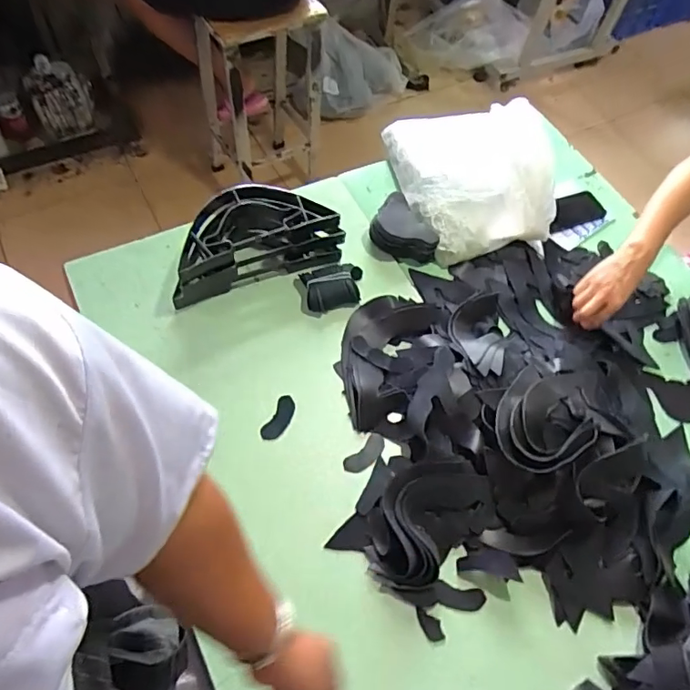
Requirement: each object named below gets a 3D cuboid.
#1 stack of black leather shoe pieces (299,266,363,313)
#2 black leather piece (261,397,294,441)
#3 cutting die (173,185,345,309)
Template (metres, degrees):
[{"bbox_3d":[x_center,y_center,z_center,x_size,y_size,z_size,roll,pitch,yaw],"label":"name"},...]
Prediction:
[{"bbox_3d":[-0.018,-0.097,0.896,0.105,0.039,0.077,-13,63,-4],"label":"stack of black leather shoe pieces"},{"bbox_3d":[-0.099,0.113,0.797,0.031,0.005,0.075,30,64,-2],"label":"black leather piece"},{"bbox_3d":[-0.152,-0.178,0.871,0.290,0.103,0.146,-17,64,-7],"label":"cutting die"}]

